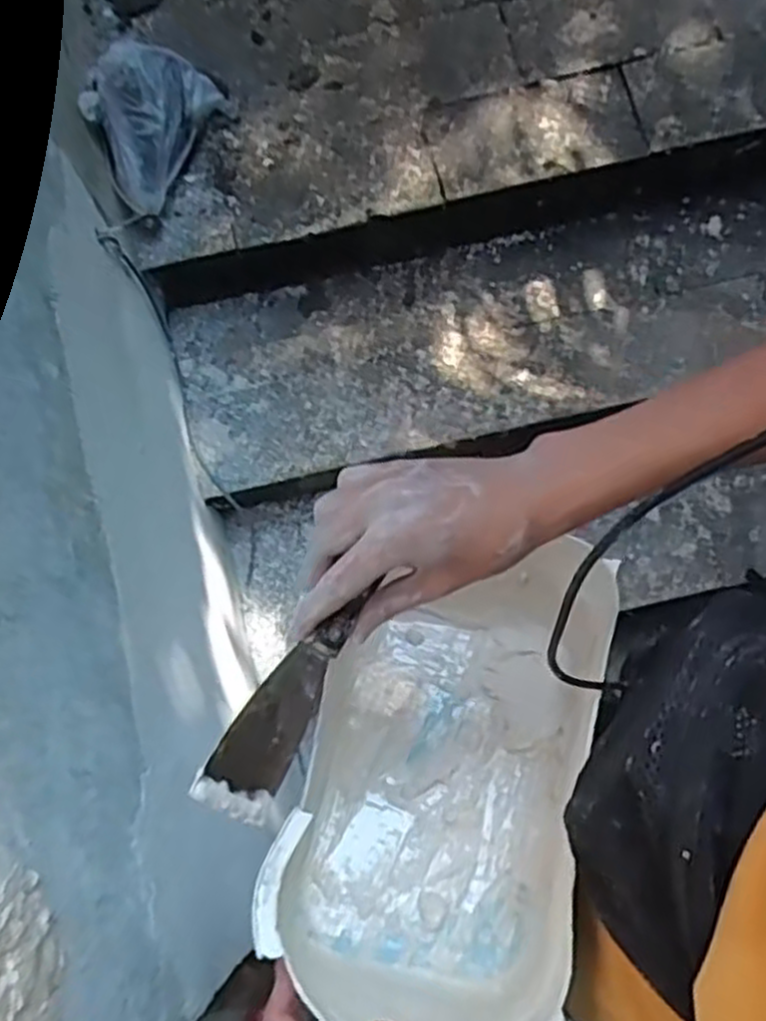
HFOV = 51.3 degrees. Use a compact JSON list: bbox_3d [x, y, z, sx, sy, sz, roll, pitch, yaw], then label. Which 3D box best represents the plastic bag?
[{"bbox_3d":[-0.329,-0.542,1.103,0.122,0.131,0.241,21,77,6],"label":"plastic bag"}]

